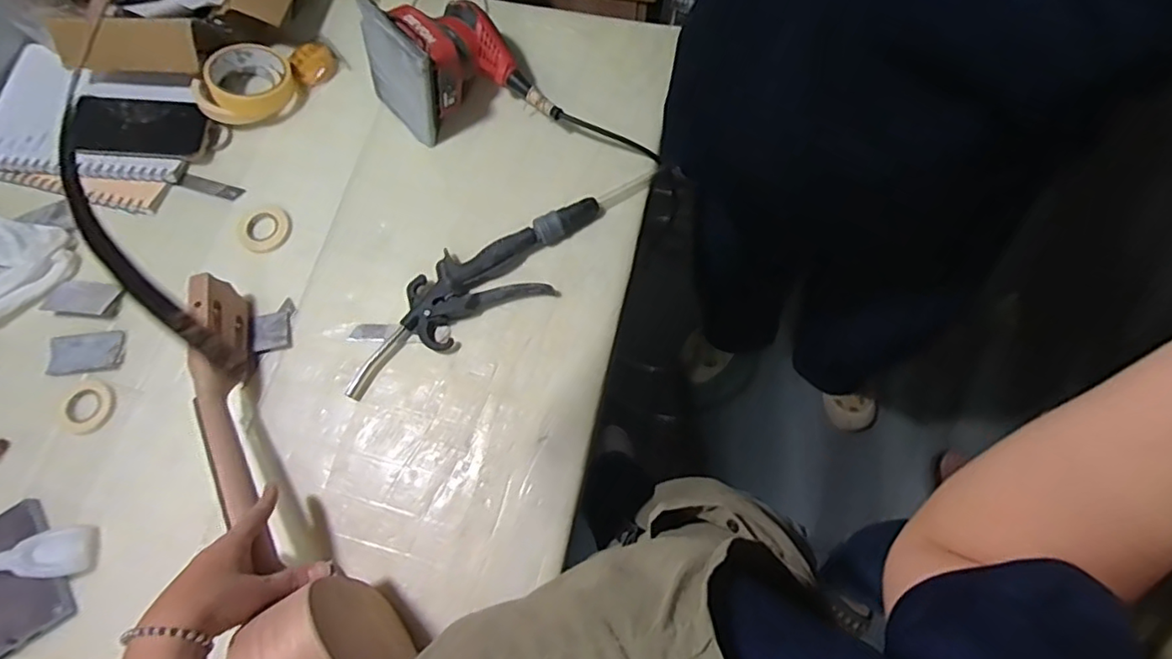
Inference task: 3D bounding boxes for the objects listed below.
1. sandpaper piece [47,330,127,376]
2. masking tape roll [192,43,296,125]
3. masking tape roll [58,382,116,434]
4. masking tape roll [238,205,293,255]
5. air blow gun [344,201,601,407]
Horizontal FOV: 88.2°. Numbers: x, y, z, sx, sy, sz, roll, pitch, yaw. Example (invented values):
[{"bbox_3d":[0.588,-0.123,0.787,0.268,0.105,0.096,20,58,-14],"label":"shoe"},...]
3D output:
[{"bbox_3d":[-0.526,0.025,0.637,0.079,0.006,0.042,-8,71,0],"label":"sandpaper piece"},{"bbox_3d":[-0.402,-0.289,0.708,0.106,0.057,0.091,-38,74,-10],"label":"masking tape roll"},{"bbox_3d":[-0.503,0.079,0.613,0.049,0.008,0.055,14,73,7],"label":"masking tape roll"},{"bbox_3d":[-0.358,-0.113,0.672,0.055,0.010,0.057,-1,72,2],"label":"masking tape roll"},{"bbox_3d":[-0.115,-0.042,0.627,0.305,0.025,0.083,-28,73,-7],"label":"air blow gun"}]

